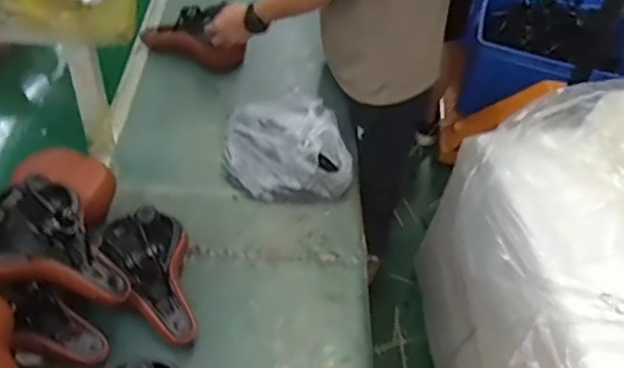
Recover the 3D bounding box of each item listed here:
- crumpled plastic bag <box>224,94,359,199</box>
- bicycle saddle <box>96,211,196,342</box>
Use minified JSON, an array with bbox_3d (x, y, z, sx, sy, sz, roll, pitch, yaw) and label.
[{"bbox_3d":[-0.048,-0.079,1.201,0.257,0.079,0.244,3,47,-3],"label":"crumpled plastic bag"},{"bbox_3d":[-0.249,0.136,0.942,0.131,0.066,0.241,-17,63,-21],"label":"bicycle saddle"}]

